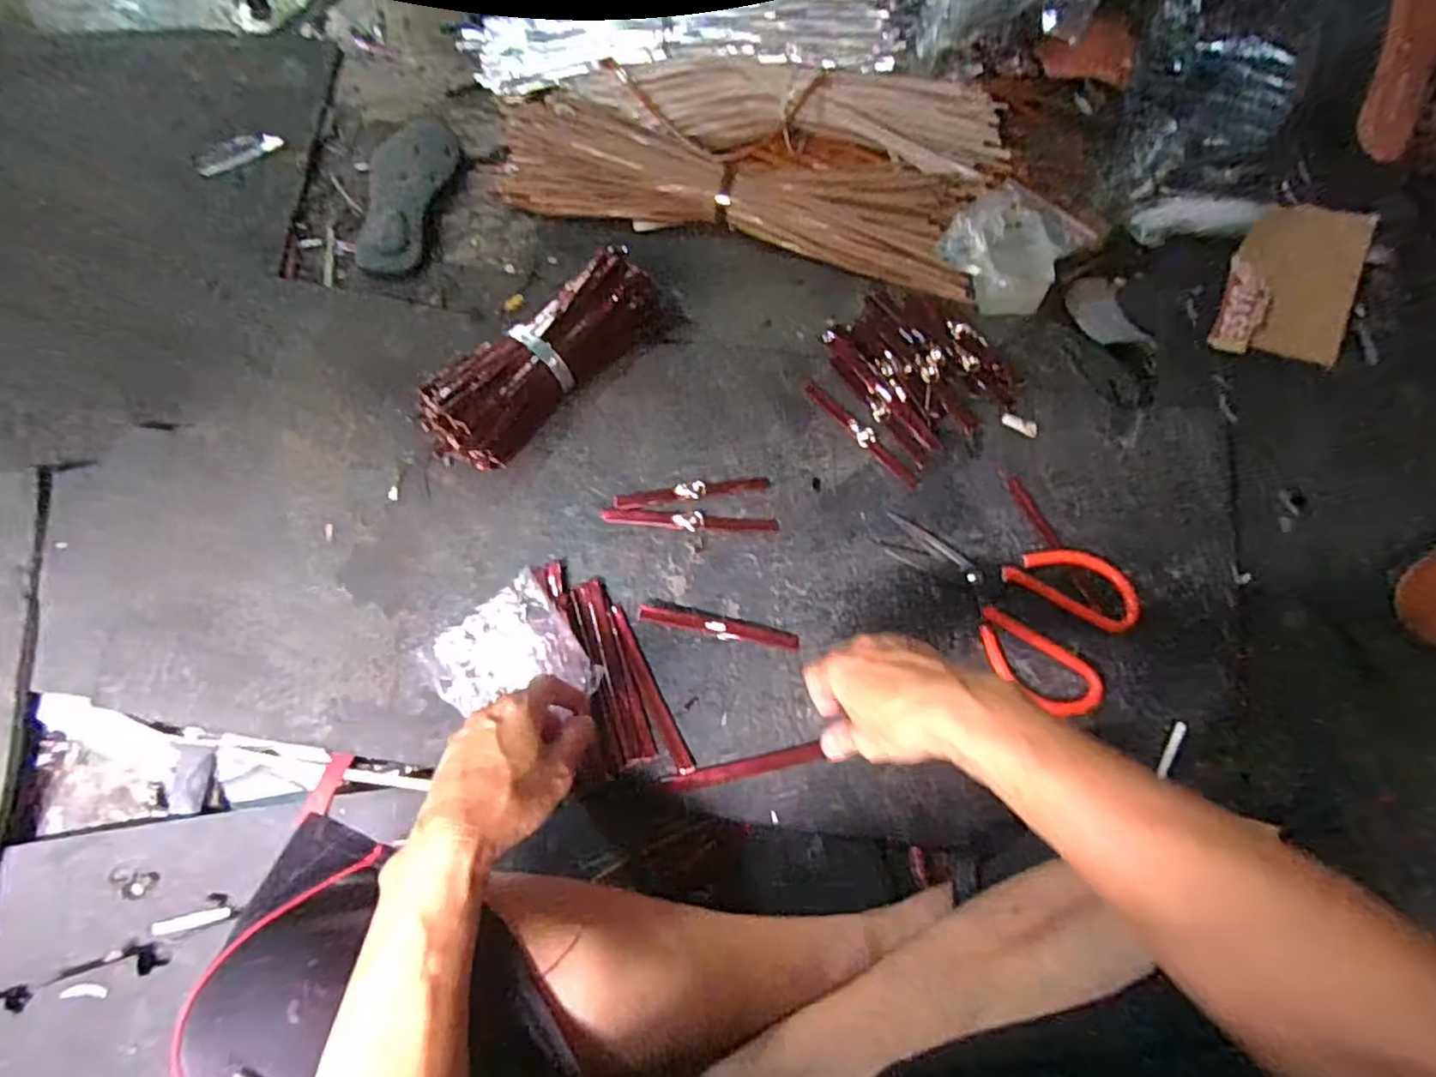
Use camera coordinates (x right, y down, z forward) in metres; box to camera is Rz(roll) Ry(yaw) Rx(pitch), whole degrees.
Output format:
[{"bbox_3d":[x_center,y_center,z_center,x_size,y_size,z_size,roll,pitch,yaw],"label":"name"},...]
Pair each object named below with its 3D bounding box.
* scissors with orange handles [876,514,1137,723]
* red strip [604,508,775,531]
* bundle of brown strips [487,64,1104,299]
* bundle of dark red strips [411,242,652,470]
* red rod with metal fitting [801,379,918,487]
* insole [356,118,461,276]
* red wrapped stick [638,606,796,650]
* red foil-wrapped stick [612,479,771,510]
[{"bbox_3d":[0.240,0.048,0.584,0.210,0.024,0.128,29,73,11],"label":"scissors with orange handles"},{"bbox_3d":[-0.025,-0.017,0.618,0.156,0.011,0.018,3,69,2],"label":"red strip"},{"bbox_3d":[0.064,-0.407,0.760,0.635,0.068,0.245,5,69,3],"label":"bundle of brown strips"},{"bbox_3d":[-0.162,-0.173,0.651,0.083,0.060,0.258,40,76,13],"label":"bundle of dark red strips"},{"bbox_3d":[0.135,-0.100,0.646,0.017,0.010,0.142,-40,74,-13],"label":"red rod with metal fitting"},{"bbox_3d":[-0.358,-0.396,0.779,0.086,0.023,0.236,6,70,3],"label":"insole"},{"bbox_3d":[0.001,0.076,0.584,0.135,0.009,0.015,9,70,4],"label":"red wrapped stick"},{"bbox_3d":[-0.024,-0.044,0.628,0.141,0.013,0.017,-9,69,-2],"label":"red foil-wrapped stick"}]

